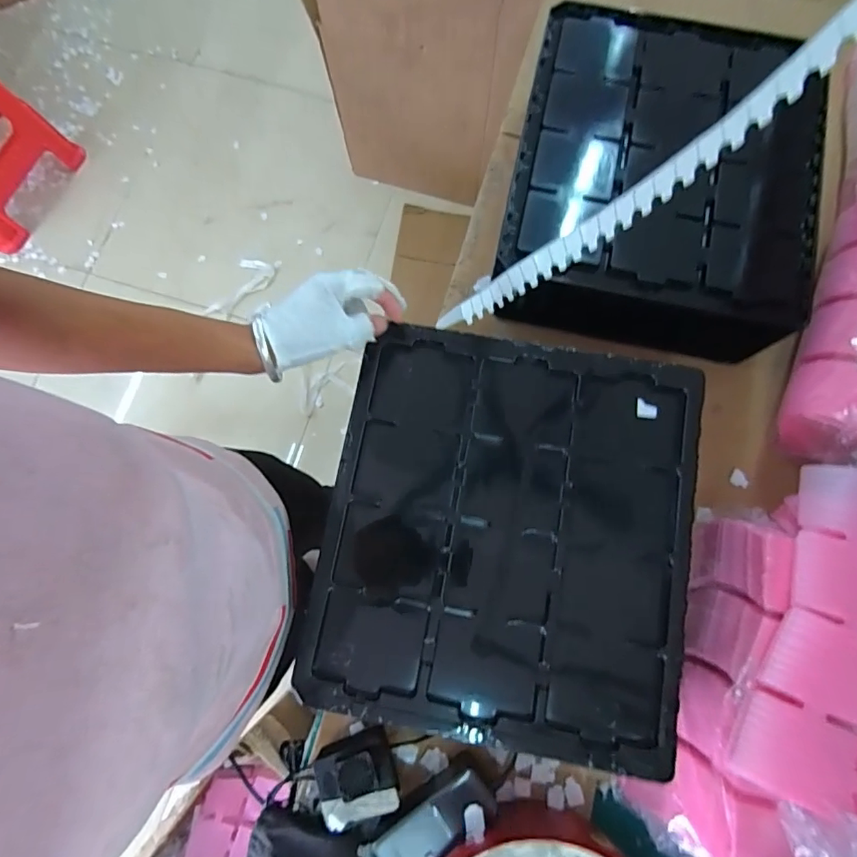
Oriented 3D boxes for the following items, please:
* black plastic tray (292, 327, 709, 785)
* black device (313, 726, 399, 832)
[{"bbox_3d":[0.074,0.096,0.486,0.330,0.028,0.362,10,78,2],"label":"black plastic tray"},{"bbox_3d":[-0.079,0.374,0.548,0.083,0.038,0.077,-13,78,-3],"label":"black device"}]

